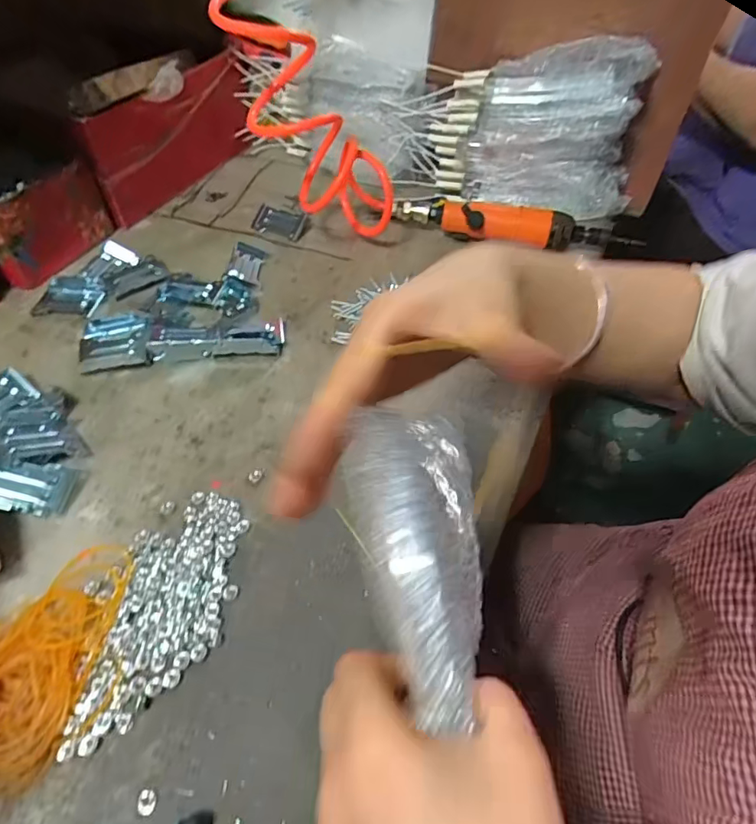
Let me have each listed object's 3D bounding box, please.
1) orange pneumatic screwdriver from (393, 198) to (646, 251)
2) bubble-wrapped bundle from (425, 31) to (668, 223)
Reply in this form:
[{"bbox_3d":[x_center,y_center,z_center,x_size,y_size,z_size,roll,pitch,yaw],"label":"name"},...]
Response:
[{"bbox_3d":[0.143,-0.201,0.574,0.250,0.044,0.037,7,51,4],"label":"orange pneumatic screwdriver"},{"bbox_3d":[0.169,-0.297,0.556,0.222,0.154,0.056,13,52,8],"label":"bubble-wrapped bundle"}]

